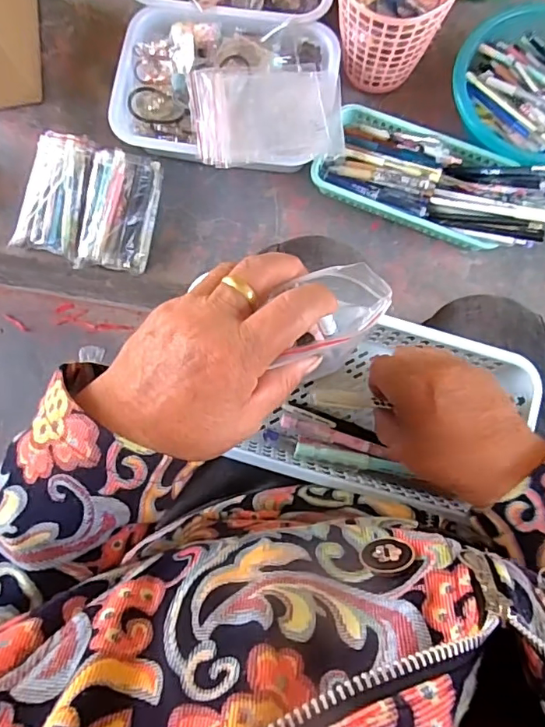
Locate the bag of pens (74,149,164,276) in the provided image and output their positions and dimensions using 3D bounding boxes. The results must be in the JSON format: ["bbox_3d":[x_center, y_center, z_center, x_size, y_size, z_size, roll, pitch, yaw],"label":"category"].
[{"bbox_3d":[-0.206,-0.204,0.690,0.087,0.054,0.154,10,81,3],"label":"bag of pens"}]

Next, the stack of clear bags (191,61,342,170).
[{"bbox_3d":[-0.005,-0.323,0.647,0.186,0.032,0.134,-8,81,0],"label":"stack of clear bags"}]

